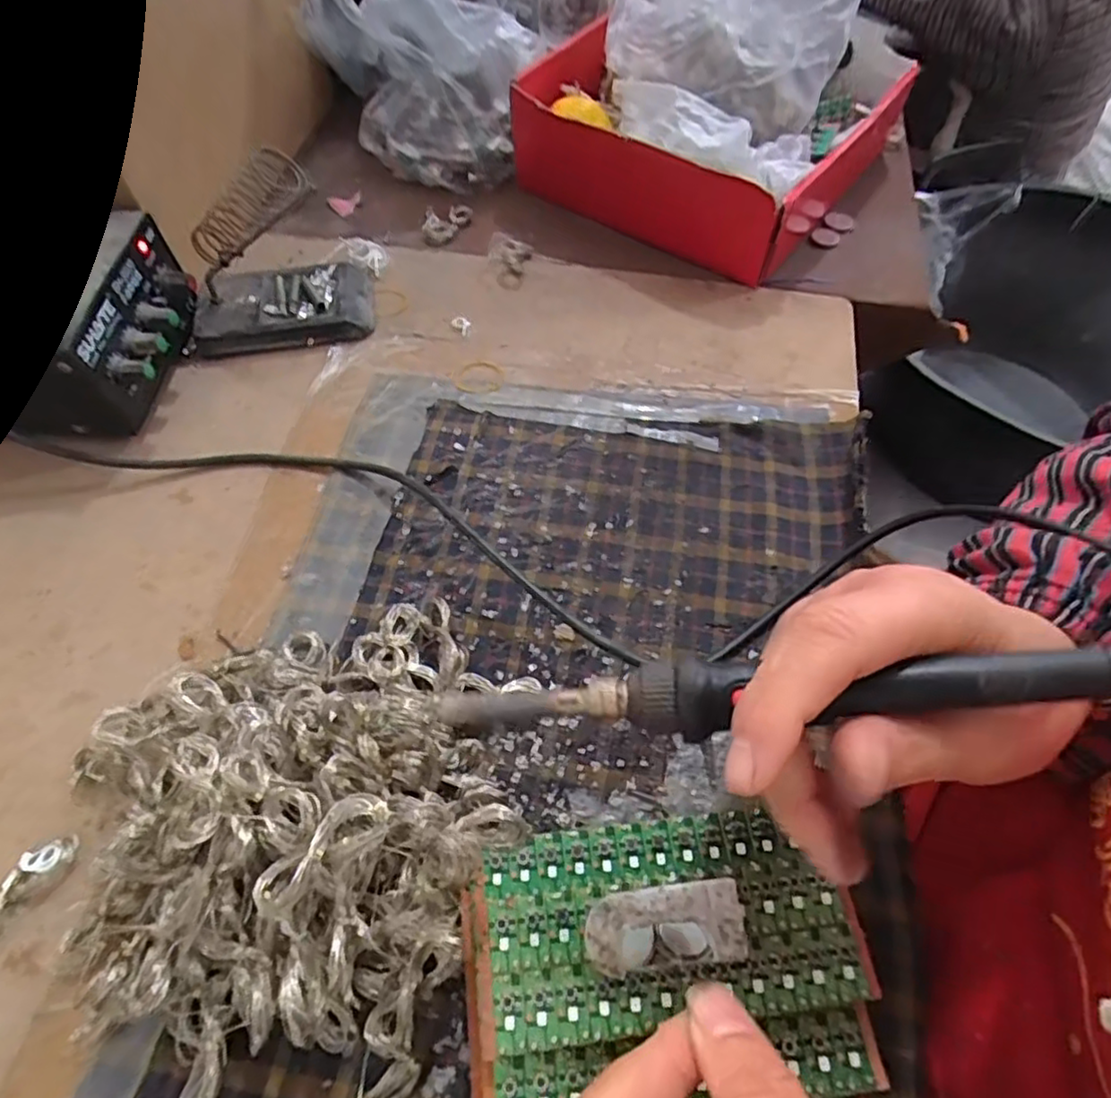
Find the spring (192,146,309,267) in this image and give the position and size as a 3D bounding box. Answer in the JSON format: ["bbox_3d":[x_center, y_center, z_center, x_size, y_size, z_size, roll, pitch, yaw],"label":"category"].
[{"bbox_3d":[-0.179,-0.197,0.379,0.082,0.025,0.024,-30,58,19],"label":"spring"}]

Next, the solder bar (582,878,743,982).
[{"bbox_3d":[0.036,0.123,0.214,0.051,0.005,0.023,-7,69,-3],"label":"solder bar"}]

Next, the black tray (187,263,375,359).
[{"bbox_3d":[-0.175,-0.155,0.424,0.109,0.020,0.061,-9,59,-4],"label":"black tray"}]

